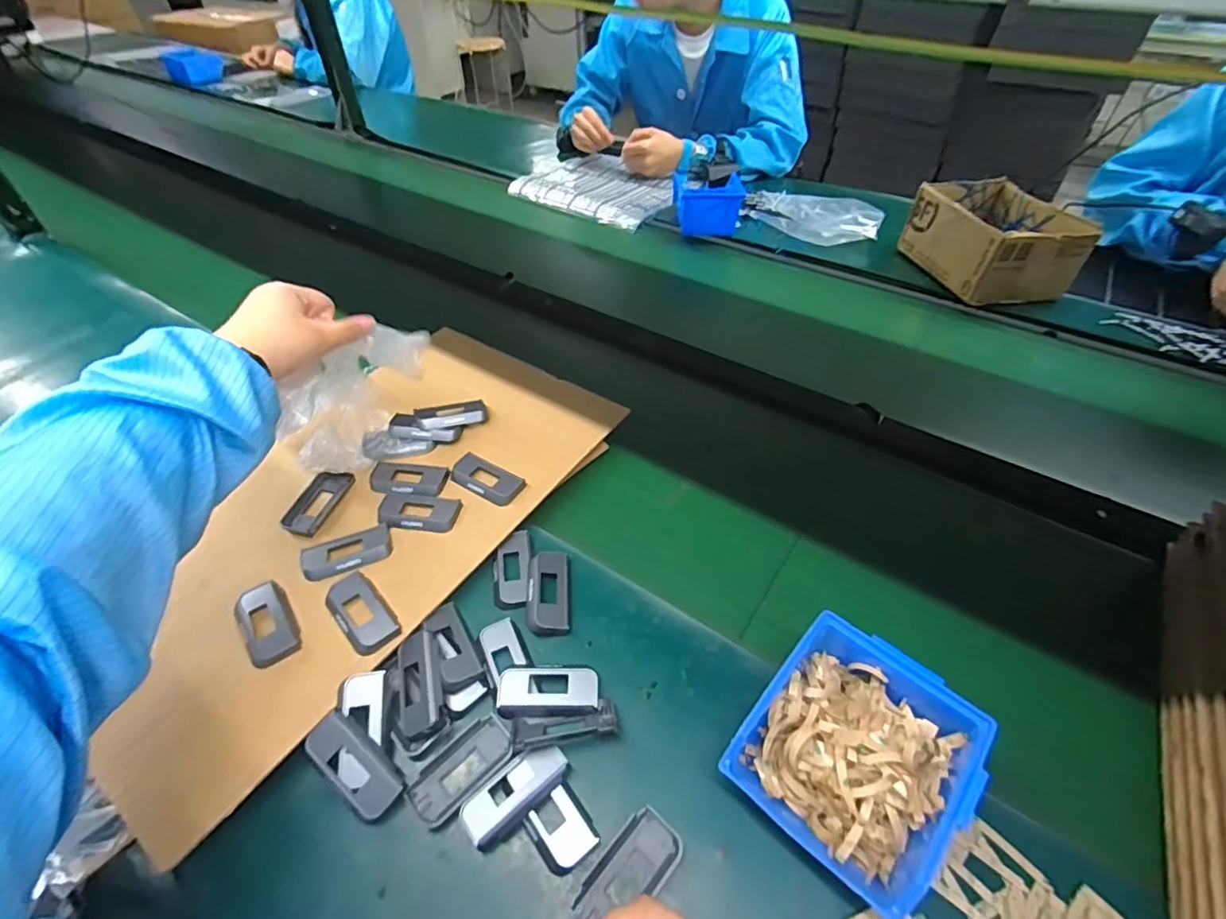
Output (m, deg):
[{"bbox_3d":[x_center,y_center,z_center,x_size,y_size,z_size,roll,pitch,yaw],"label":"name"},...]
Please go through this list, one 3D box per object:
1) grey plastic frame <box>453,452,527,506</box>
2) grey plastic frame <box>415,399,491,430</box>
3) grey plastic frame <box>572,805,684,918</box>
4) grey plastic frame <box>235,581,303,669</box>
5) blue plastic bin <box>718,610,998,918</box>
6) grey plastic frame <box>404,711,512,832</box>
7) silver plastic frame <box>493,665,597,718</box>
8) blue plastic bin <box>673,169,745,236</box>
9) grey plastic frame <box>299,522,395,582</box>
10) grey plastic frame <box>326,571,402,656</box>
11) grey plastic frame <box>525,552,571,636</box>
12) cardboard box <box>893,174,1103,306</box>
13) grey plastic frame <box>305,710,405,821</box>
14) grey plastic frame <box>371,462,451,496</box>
[{"bbox_3d":[-0.127,0.019,0.563,0.079,0.008,0.037,24,52,22],"label":"grey plastic frame"},{"bbox_3d":[-0.176,-0.048,0.618,0.075,0.011,0.036,-17,49,-15],"label":"grey plastic frame"},{"bbox_3d":[0.011,0.264,0.360,0.039,0.007,0.073,34,55,28],"label":"grey plastic frame"},{"bbox_3d":[-0.283,0.133,0.461,0.037,0.007,0.075,-28,53,-24],"label":"grey plastic frame"},{"bbox_3d":[0.162,0.195,0.380,0.124,0.063,0.143,33,58,28],"label":"blue plastic bin"},{"bbox_3d":[-0.109,0.224,0.407,0.039,0.016,0.077,35,56,29],"label":"grey plastic frame"},{"bbox_3d":[-0.049,0.178,0.433,0.075,0.012,0.034,-4,47,-3],"label":"silver plastic frame"},{"bbox_3d":[0.160,-0.436,0.966,0.116,0.069,0.120,-1,47,-1],"label":"blue plastic bin"},{"bbox_3d":[-0.240,0.085,0.510,0.077,0.008,0.039,-18,49,-16],"label":"grey plastic frame"},{"bbox_3d":[-0.209,0.125,0.465,0.037,0.006,0.078,-35,55,-28],"label":"grey plastic frame"},{"bbox_3d":[-0.056,0.115,0.492,0.036,0.013,0.072,-4,47,-3],"label":"grey plastic frame"},{"bbox_3d":[0.571,-0.333,0.860,0.171,0.109,0.214,-6,47,-5],"label":"cardboard box"},{"bbox_3d":[-0.184,0.216,0.400,0.077,0.016,0.032,30,54,25],"label":"grey plastic frame"},{"bbox_3d":[-0.206,0.018,0.569,0.079,0.009,0.040,5,47,5],"label":"grey plastic frame"}]

